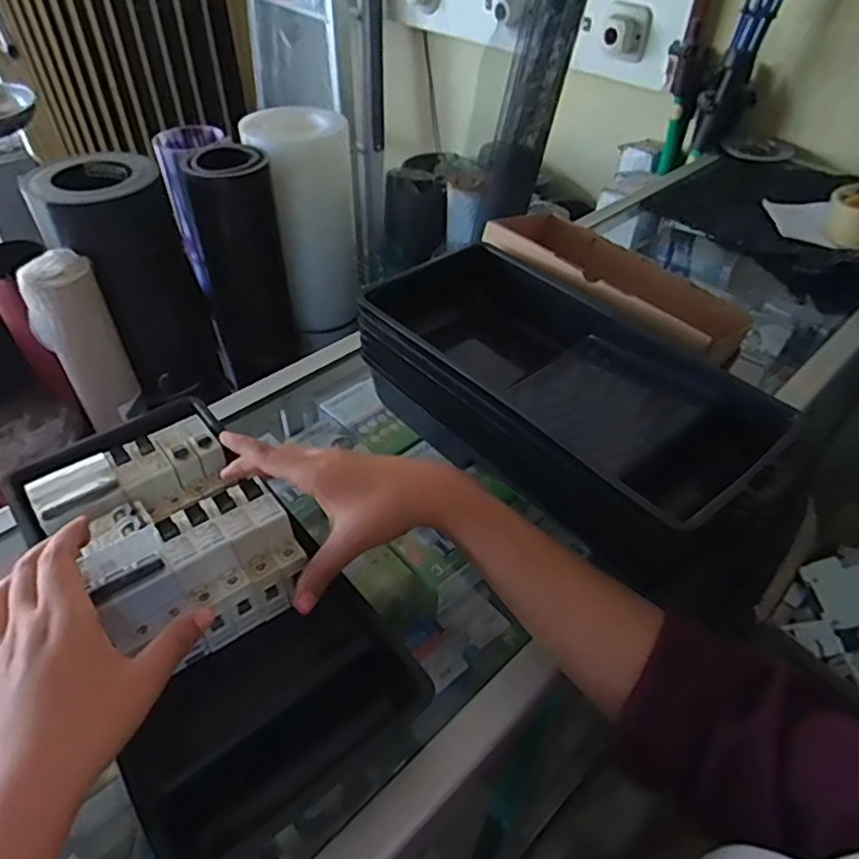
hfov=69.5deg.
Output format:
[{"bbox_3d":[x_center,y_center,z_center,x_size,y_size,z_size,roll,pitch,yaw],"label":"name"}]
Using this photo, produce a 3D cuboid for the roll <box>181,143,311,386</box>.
[{"bbox_3d":[-0.425,-0.375,1.428,0.189,0.515,0.165,-13,46,-15],"label":"roll"}]

